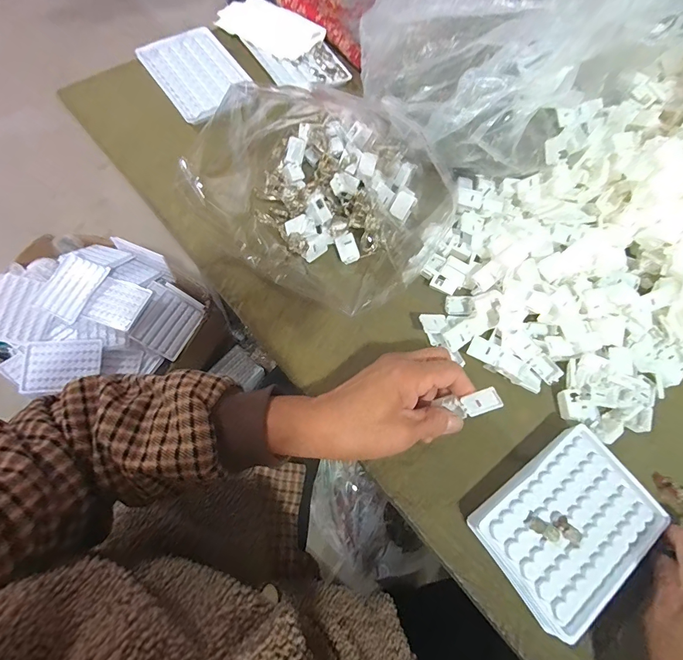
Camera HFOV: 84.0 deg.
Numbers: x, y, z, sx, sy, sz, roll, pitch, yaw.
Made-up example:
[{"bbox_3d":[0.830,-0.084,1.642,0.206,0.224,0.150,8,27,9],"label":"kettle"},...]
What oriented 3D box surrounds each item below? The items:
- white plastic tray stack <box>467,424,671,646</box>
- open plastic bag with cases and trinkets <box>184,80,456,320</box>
[{"bbox_3d":[0.179,0.151,0.299,0.132,0.020,0.097,-33,73,-16],"label":"white plastic tray stack"},{"bbox_3d":[-0.010,-0.141,0.379,0.230,0.059,0.215,42,70,11],"label":"open plastic bag with cases and trinkets"}]

